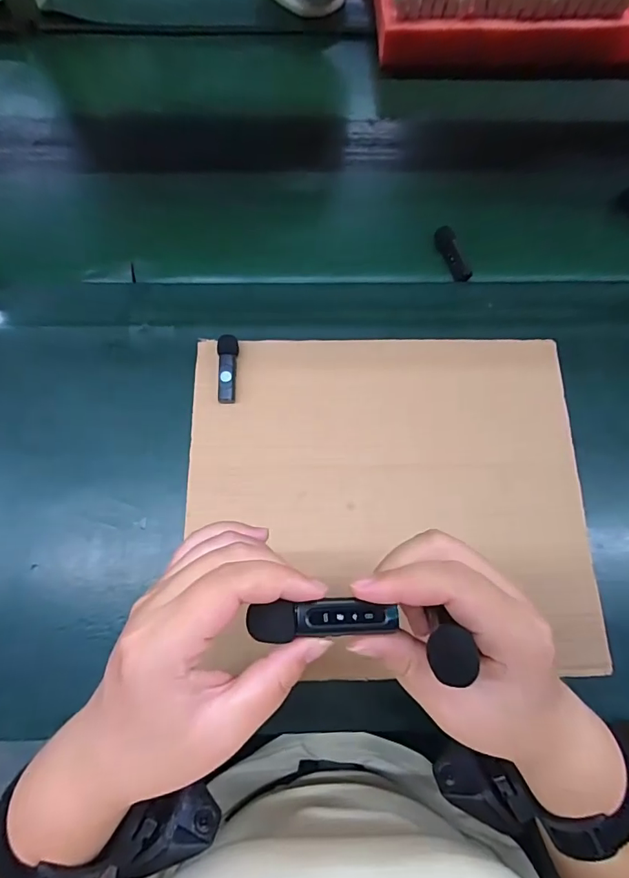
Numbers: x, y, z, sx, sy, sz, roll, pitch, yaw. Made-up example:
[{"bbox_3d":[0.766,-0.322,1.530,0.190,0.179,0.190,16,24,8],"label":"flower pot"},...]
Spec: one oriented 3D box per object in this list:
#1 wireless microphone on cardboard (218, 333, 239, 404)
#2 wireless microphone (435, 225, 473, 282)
[{"bbox_3d":[-0.081,-0.065,0.424,0.018,0.012,0.063,0,74,0],"label":"wireless microphone on cardboard"},{"bbox_3d":[0.147,-0.196,0.479,0.015,0.023,0.063,-20,75,-6],"label":"wireless microphone"}]

